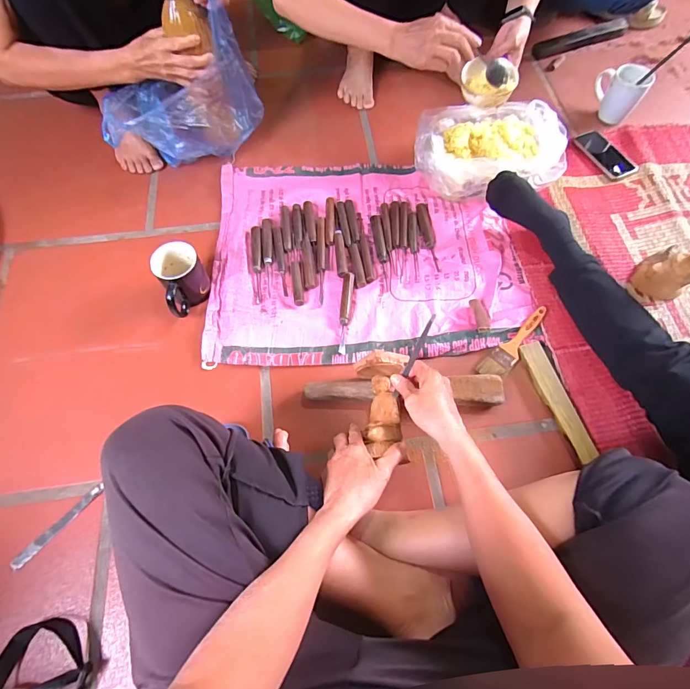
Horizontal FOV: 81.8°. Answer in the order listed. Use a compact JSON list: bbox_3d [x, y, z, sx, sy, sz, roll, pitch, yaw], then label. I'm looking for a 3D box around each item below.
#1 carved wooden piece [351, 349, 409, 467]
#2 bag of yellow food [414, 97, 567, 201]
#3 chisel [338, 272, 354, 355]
[{"bbox_3d":[0.061,0.100,0.616,0.080,0.076,0.174,-1,56,1],"label":"carved wooden piece"},{"bbox_3d":[0.310,-0.425,0.865,0.291,0.110,0.217,-13,67,-5],"label":"bag of yellow food"},{"bbox_3d":[-0.001,-0.062,0.757,0.020,0.018,0.165,5,65,3],"label":"chisel"}]

